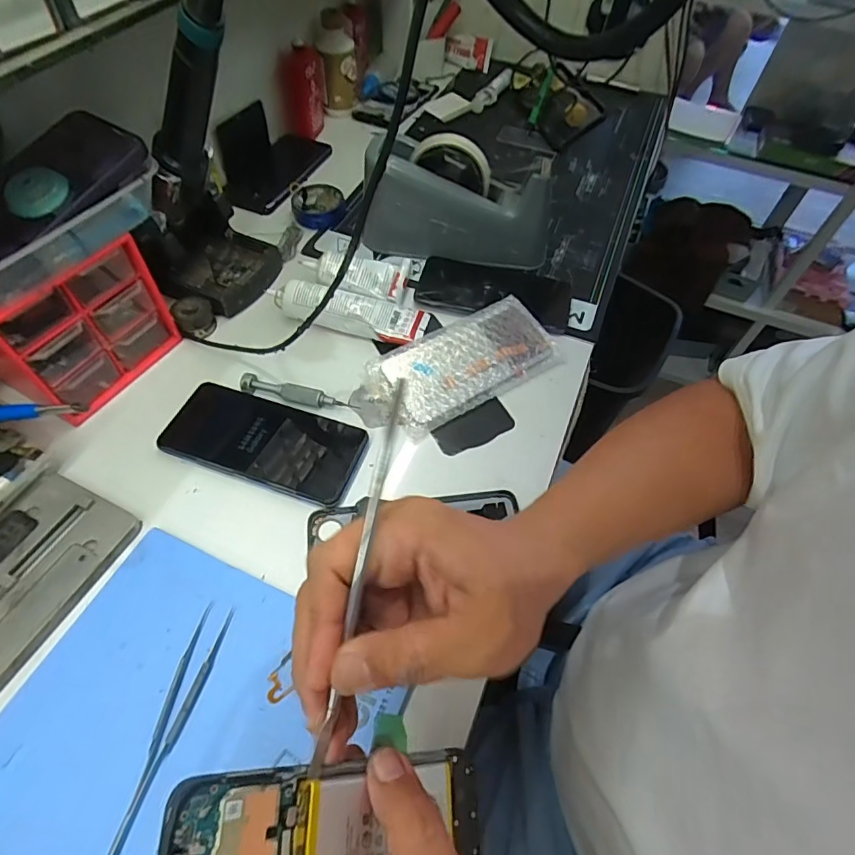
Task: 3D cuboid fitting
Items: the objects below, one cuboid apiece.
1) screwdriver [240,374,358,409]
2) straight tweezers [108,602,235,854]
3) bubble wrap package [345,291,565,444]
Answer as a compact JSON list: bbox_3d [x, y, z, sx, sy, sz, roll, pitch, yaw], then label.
[{"bbox_3d":[-0.115,-0.030,0.452,0.101,0.012,0.015,11,56,4],"label":"screwdriver"},{"bbox_3d":[-0.154,0.176,0.309,0.020,0.008,0.131,12,56,4],"label":"straight tweezers"},{"bbox_3d":[0.027,-0.057,0.473,0.195,0.022,0.087,-28,62,-21],"label":"bubble wrap package"}]

